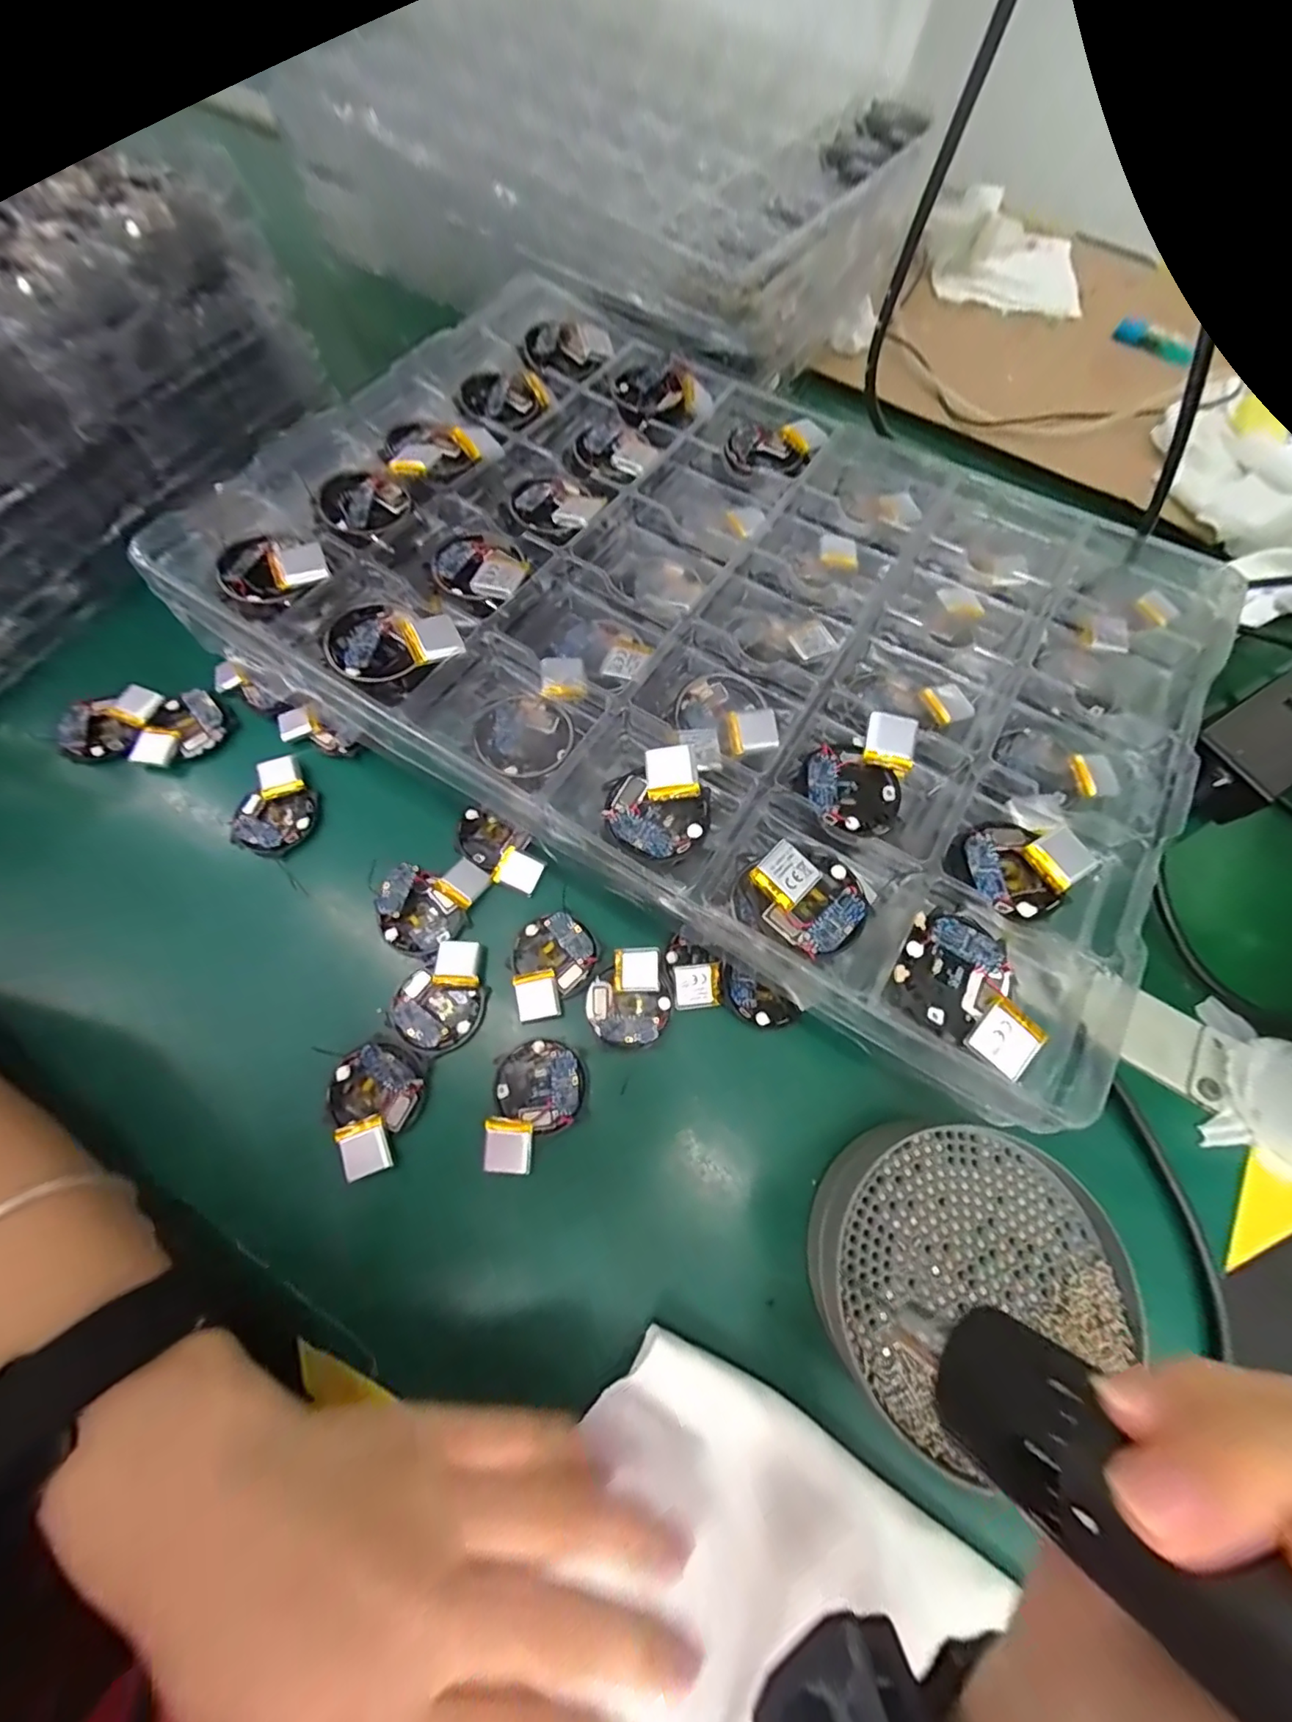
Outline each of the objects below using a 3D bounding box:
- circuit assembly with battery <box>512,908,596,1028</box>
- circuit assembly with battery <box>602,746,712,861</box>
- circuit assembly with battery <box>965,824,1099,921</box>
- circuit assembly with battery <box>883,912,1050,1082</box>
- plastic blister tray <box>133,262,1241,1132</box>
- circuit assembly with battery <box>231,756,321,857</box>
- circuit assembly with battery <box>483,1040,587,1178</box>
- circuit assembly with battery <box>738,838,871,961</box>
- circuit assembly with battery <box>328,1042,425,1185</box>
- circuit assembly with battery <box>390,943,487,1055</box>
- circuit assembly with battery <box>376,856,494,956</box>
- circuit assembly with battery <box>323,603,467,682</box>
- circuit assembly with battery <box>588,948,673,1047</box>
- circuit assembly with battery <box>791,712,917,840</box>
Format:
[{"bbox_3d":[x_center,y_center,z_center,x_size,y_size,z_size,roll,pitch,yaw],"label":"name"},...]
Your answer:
[{"bbox_3d":[-0.045,0.051,0.281,0.041,0.008,0.049,-11,69,-7],"label":"circuit assembly with battery"},{"bbox_3d":[0.006,-0.023,0.233,0.044,0.011,0.042,1,68,-2],"label":"circuit assembly with battery"},{"bbox_3d":[0.153,0.001,0.228,0.048,0.008,0.038,-27,72,-13],"label":"circuit assembly with battery"},{"bbox_3d":[0.121,0.047,0.210,0.054,0.011,0.042,33,70,10],"label":"circuit assembly with battery"},{"bbox_3d":[0.033,-0.136,0.290,0.476,0.053,0.323,31,70,9],"label":"plastic blister tray"},{"bbox_3d":[-0.206,-0.029,0.312,0.043,0.013,0.055,-31,73,-14],"label":"circuit assembly with battery"},{"bbox_3d":[-0.050,0.111,0.258,0.041,0.010,0.055,3,68,-2],"label":"circuit assembly with battery"},{"bbox_3d":[0.063,0.015,0.222,0.047,0.015,0.038,32,70,10],"label":"circuit assembly with battery"},{"bbox_3d":[-0.122,0.111,0.256,0.040,0.014,0.050,-25,71,-12],"label":"circuit assembly with battery"},{"bbox_3d":[-0.098,0.065,0.273,0.041,0.009,0.050,42,72,13],"label":"circuit assembly with battery"},{"bbox_3d":[-0.112,0.020,0.289,0.040,0.015,0.052,26,69,8],"label":"circuit assembly with battery"},{"bbox_3d":[-0.115,-0.100,0.256,0.055,0.017,0.044,-21,70,-11],"label":"circuit assembly with battery"},{"bbox_3d":[-0.009,0.068,0.278,0.039,0.012,0.044,-11,69,-7],"label":"circuit assembly with battery"},{"bbox_3d":[0.091,-0.038,0.240,0.043,0.020,0.053,35,71,11],"label":"circuit assembly with battery"}]

